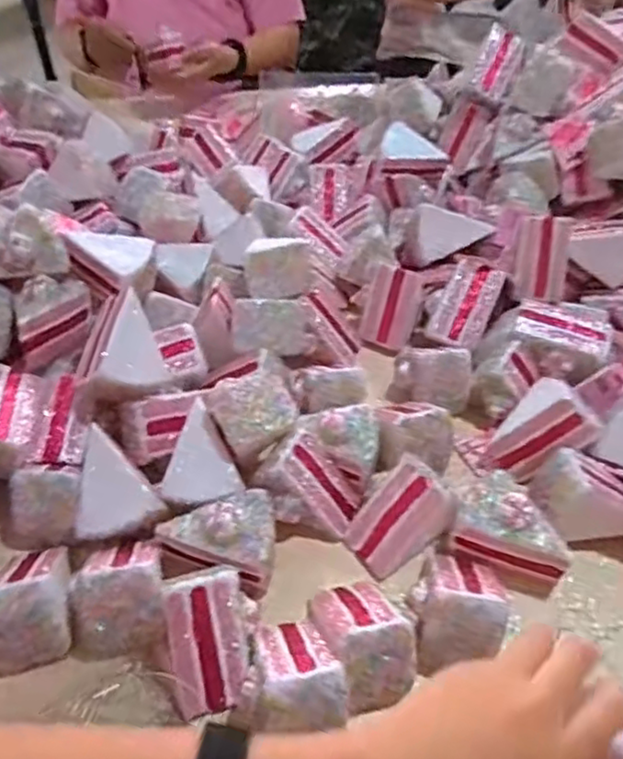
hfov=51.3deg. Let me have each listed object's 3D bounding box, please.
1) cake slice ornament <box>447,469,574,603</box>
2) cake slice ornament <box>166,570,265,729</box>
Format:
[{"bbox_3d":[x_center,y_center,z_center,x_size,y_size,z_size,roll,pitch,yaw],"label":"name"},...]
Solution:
[{"bbox_3d":[0.156,0.117,0.505,0.088,0.064,0.060,19,48,16],"label":"cake slice ornament"},{"bbox_3d":[-0.068,0.174,0.432,0.062,0.055,0.079,-5,46,-6],"label":"cake slice ornament"}]

